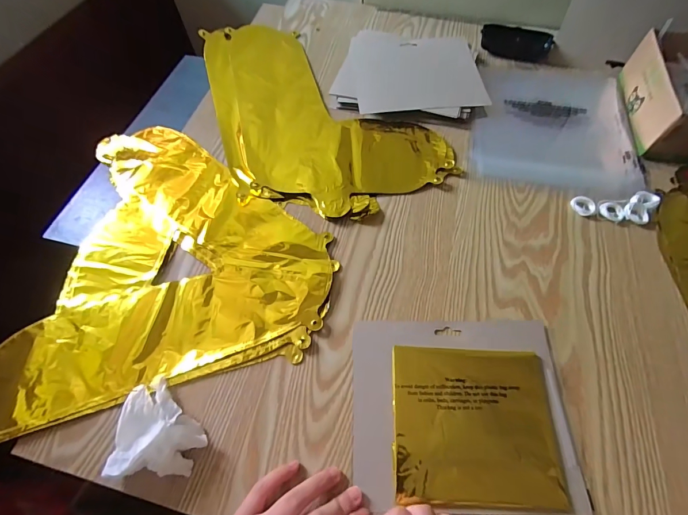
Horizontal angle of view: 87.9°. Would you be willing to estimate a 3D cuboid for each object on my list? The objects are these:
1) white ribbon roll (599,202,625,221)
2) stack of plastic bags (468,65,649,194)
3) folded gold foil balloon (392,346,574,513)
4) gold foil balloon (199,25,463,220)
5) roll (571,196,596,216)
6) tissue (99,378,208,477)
[{"bbox_3d":[0.322,-0.055,0.429,0.026,0.004,0.025,-1,60,1],"label":"white ribbon roll"},{"bbox_3d":[0.298,-0.202,0.520,0.217,0.010,0.258,8,61,6],"label":"stack of plastic bags"},{"bbox_3d":[0.117,0.148,0.322,0.141,0.007,0.128,2,60,2],"label":"folded gold foil balloon"},{"bbox_3d":[-0.063,-0.226,0.531,0.260,0.023,0.421,-25,63,-12],"label":"gold foil balloon"},{"bbox_3d":[0.290,-0.062,0.434,0.023,0.008,0.027,-36,66,-18],"label":"roll"},{"bbox_3d":[-0.159,0.148,0.316,0.069,0.033,0.075,0,60,2],"label":"tissue"}]

